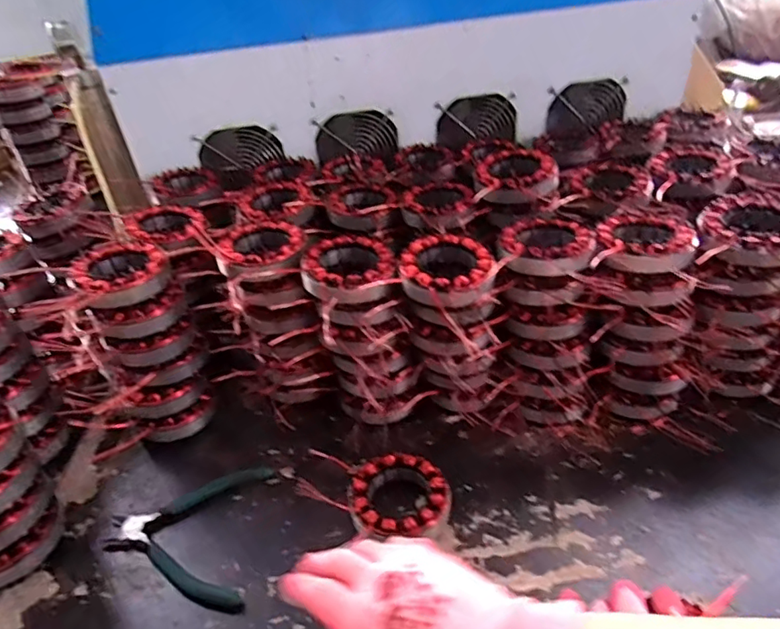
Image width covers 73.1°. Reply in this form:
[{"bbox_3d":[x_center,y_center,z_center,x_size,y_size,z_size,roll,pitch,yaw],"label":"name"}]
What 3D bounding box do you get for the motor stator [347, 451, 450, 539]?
[{"bbox_3d":[0.008,0.163,0.474,0.087,0.032,0.083,-5,37,2],"label":"motor stator"}]

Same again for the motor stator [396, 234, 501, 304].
[{"bbox_3d":[0.054,-0.041,0.491,0.086,0.026,0.091,-2,42,2],"label":"motor stator"}]

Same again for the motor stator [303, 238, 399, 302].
[{"bbox_3d":[-0.038,-0.036,0.499,0.087,0.040,0.098,-9,37,-3],"label":"motor stator"}]

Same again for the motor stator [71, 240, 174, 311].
[{"bbox_3d":[-0.261,-0.042,0.513,0.079,0.027,0.083,-28,42,-26],"label":"motor stator"}]

